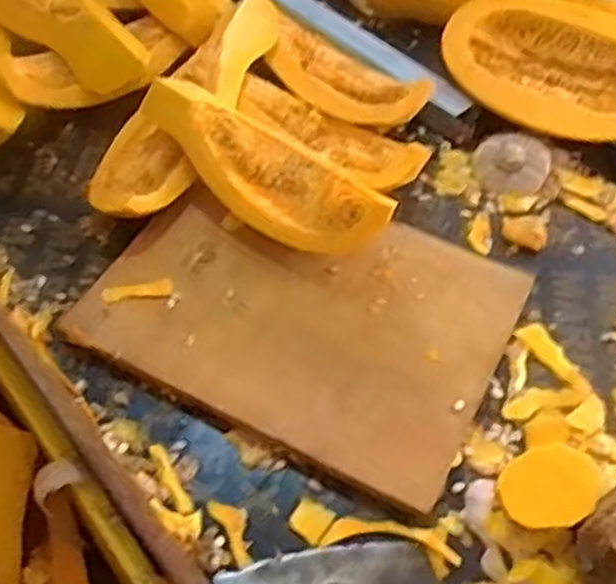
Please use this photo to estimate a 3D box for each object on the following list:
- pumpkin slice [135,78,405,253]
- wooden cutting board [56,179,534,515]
[{"bbox_3d":[-0.047,-0.128,0.803,0.301,0.072,0.102,38,63,22],"label":"pumpkin slice"},{"bbox_3d":[-0.005,0.014,0.752,0.371,0.018,0.263,23,60,14],"label":"wooden cutting board"}]

